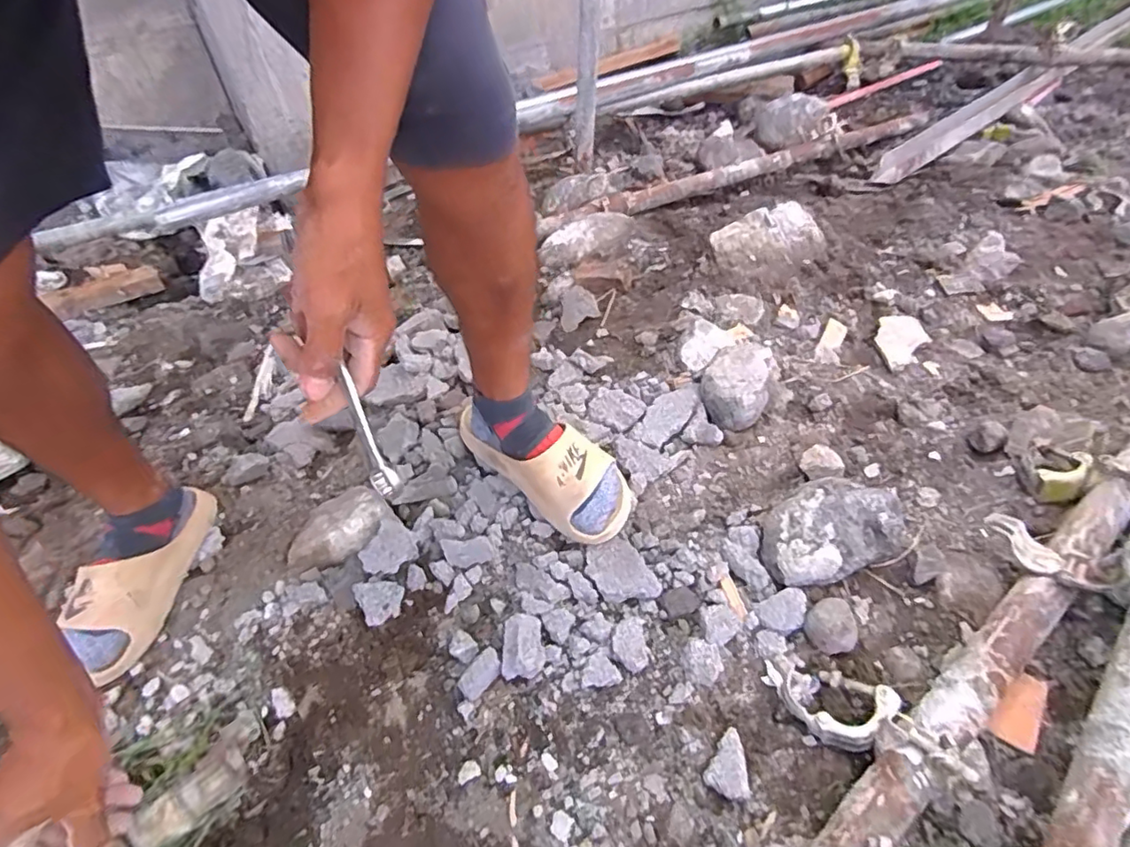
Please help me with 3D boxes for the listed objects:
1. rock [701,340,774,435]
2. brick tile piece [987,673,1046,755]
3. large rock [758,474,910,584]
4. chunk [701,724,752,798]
[{"bbox_3d":[0.251,-0.051,0.874,0.101,0.075,0.137,15,53,12],"label":"rock"},{"bbox_3d":[0.469,0.293,0.609,0.038,0.007,0.082,35,60,25],"label":"brick tile piece"},{"bbox_3d":[0.321,0.126,0.713,0.182,0.087,0.102,-17,53,-12],"label":"large rock"},{"bbox_3d":[0.154,0.332,0.579,0.040,0.020,0.058,-4,51,-2],"label":"chunk"}]

